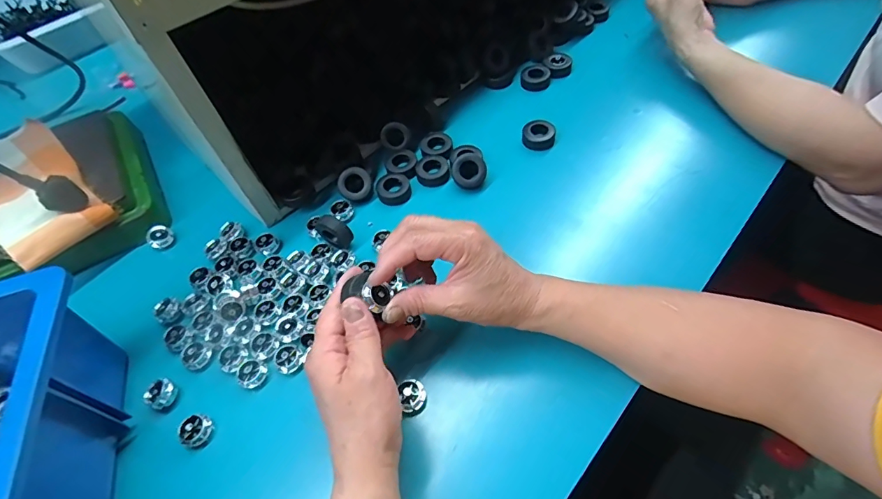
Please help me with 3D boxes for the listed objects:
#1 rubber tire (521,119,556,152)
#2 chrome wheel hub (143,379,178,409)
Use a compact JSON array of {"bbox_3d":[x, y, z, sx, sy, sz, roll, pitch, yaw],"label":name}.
[{"bbox_3d":[0.112,-0.130,0.510,0.037,0.016,0.034,11,58,12],"label":"rubber tire"},{"bbox_3d":[-0.235,0.123,0.376,0.021,0.015,0.023,-2,56,3],"label":"chrome wheel hub"}]

